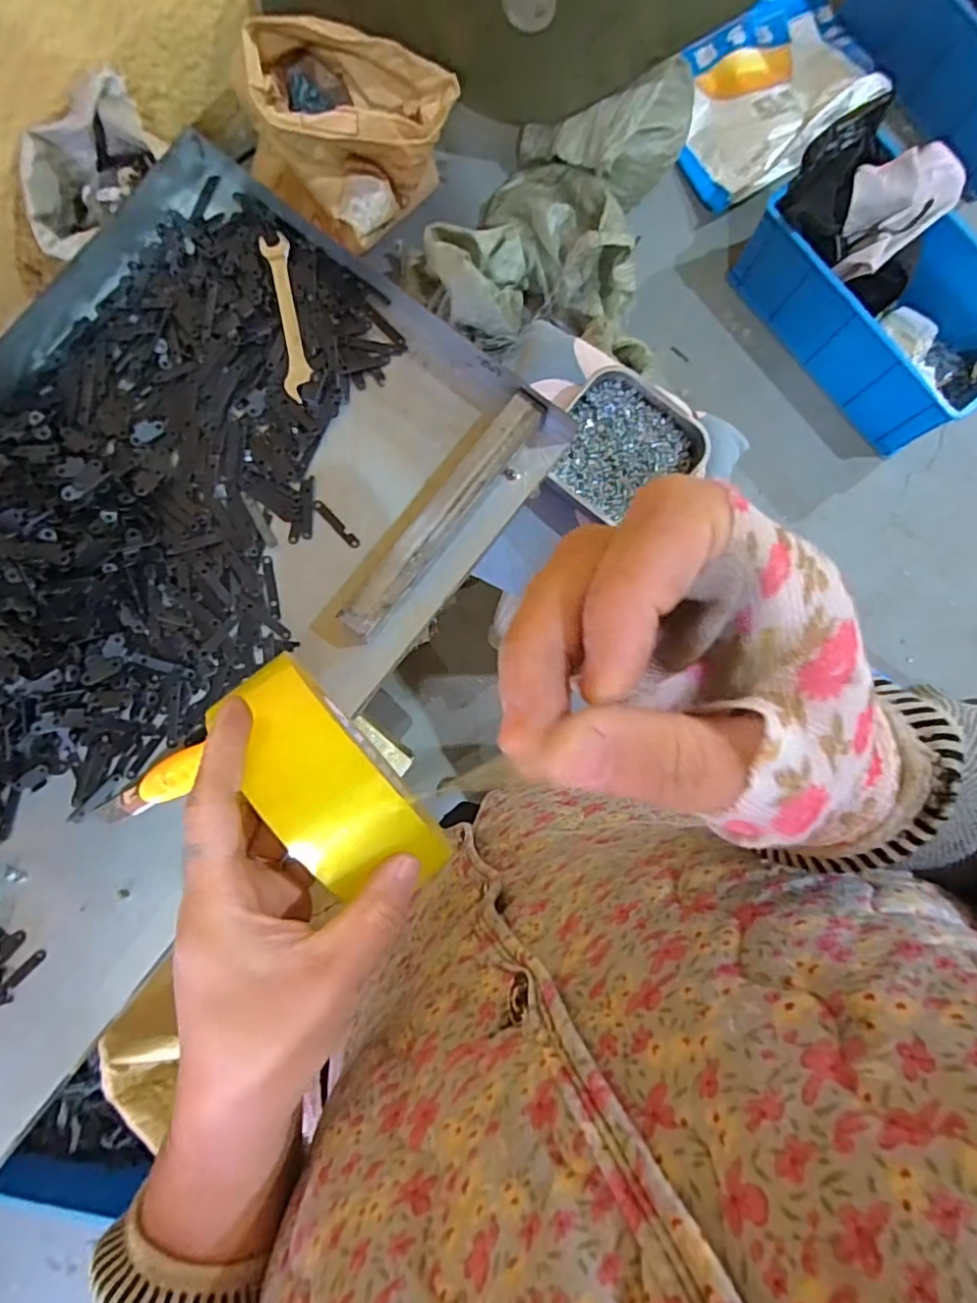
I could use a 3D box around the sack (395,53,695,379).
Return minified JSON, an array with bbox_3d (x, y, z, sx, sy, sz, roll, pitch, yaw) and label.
[{"bbox_3d":[0.115,-0.933,1.287,0.572,0.191,0.530,6,85,-1],"label":"sack"}]

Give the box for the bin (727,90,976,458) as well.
[{"bbox_3d":[0.866,-0.779,1.282,0.326,0.254,0.605,-40,88,-4],"label":"bin"}]

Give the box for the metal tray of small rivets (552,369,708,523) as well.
[{"bbox_3d":[0.171,-0.256,0.758,0.170,0.040,0.169,38,85,1],"label":"metal tray of small rivets"}]

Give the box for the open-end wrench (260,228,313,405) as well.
[{"bbox_3d":[-0.170,-0.283,0.504,0.023,0.006,0.146,-10,86,-3],"label":"open-end wrench"}]

